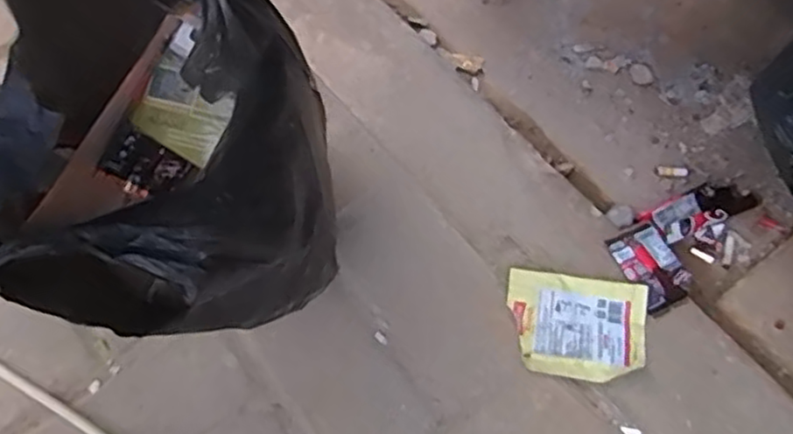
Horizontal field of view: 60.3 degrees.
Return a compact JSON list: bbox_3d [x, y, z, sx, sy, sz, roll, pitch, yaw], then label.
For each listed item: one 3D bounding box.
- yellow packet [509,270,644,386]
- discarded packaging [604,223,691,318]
[{"bbox_3d":[0.159,0.097,0.610,0.120,0.013,0.092,9,64,7],"label":"yellow packet"},{"bbox_3d":[0.234,0.047,0.633,0.052,0.019,0.079,-25,65,-10],"label":"discarded packaging"}]

